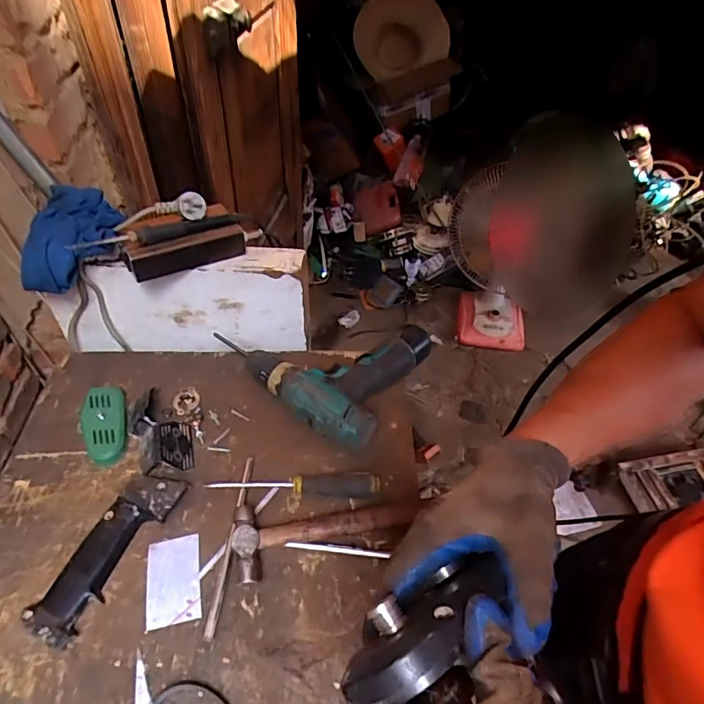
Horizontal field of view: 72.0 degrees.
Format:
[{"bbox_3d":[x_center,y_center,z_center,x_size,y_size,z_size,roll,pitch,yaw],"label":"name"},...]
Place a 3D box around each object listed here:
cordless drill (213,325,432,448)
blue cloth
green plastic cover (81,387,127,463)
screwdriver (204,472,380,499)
[{"bbox_3d":[-0.038,0.006,0.649,0.235,0.057,0.195,28,53,20],"label":"cordless drill"},{"bbox_3d":[-0.361,-0.153,0.630,0.115,0.078,0.133,-4,47,-7],"label":"blue cloth"},{"bbox_3d":[-0.301,0.090,0.590,0.051,0.022,0.106,-14,51,-15],"label":"green plastic cover"},{"bbox_3d":[-0.064,0.146,0.544,0.187,0.025,0.025,3,49,-1],"label":"screwdriver"}]

